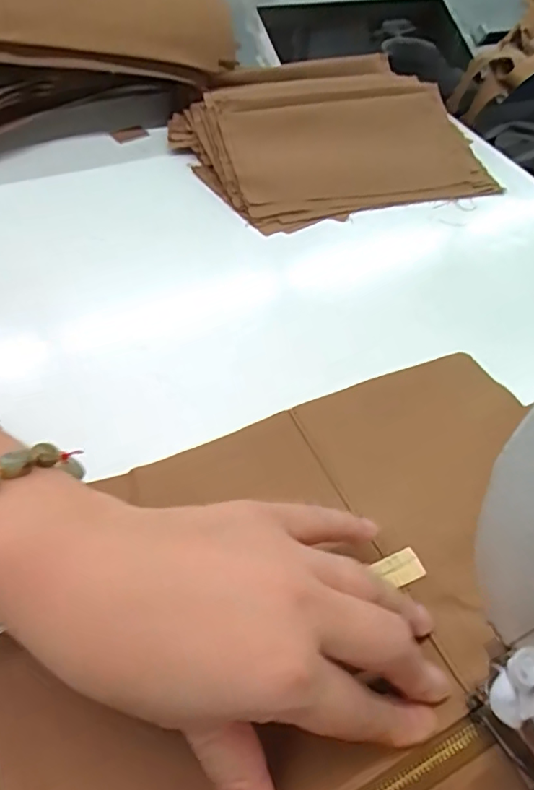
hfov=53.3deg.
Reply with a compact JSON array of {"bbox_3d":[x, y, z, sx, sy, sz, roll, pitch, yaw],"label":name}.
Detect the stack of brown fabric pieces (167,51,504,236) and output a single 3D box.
[{"bbox_3d":[0.048,-0.237,0.481,0.229,0.045,0.208,-17,55,-17],"label":"stack of brown fabric pieces"}]

